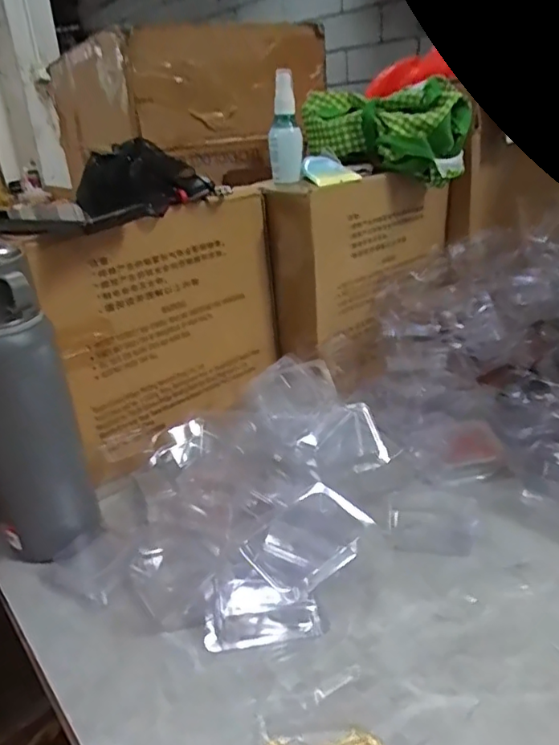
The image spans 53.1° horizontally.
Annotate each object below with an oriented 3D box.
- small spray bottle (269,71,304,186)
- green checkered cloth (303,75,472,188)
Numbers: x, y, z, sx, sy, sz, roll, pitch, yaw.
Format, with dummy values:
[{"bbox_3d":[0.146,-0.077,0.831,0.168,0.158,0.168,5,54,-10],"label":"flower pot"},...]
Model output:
[{"bbox_3d":[0.006,-0.279,0.641,0.037,0.116,0.031,-3,25,2],"label":"small spray bottle"},{"bbox_3d":[0.128,-0.295,0.693,0.077,0.099,0.203,-26,33,-38],"label":"green checkered cloth"}]

